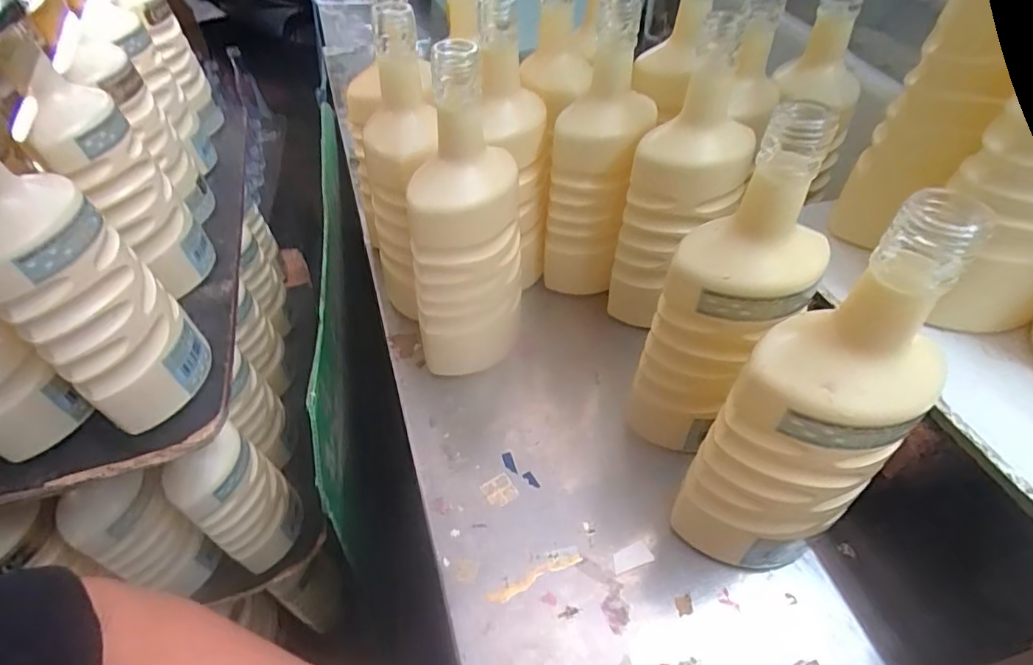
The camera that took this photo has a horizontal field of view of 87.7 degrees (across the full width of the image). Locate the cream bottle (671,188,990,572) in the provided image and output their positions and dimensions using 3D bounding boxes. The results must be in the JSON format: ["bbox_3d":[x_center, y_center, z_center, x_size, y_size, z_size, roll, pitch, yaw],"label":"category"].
[{"bbox_3d":[0.154,0.055,0.282,0.086,0.247,0.073,-31,54,-21],"label":"cream bottle"}]

